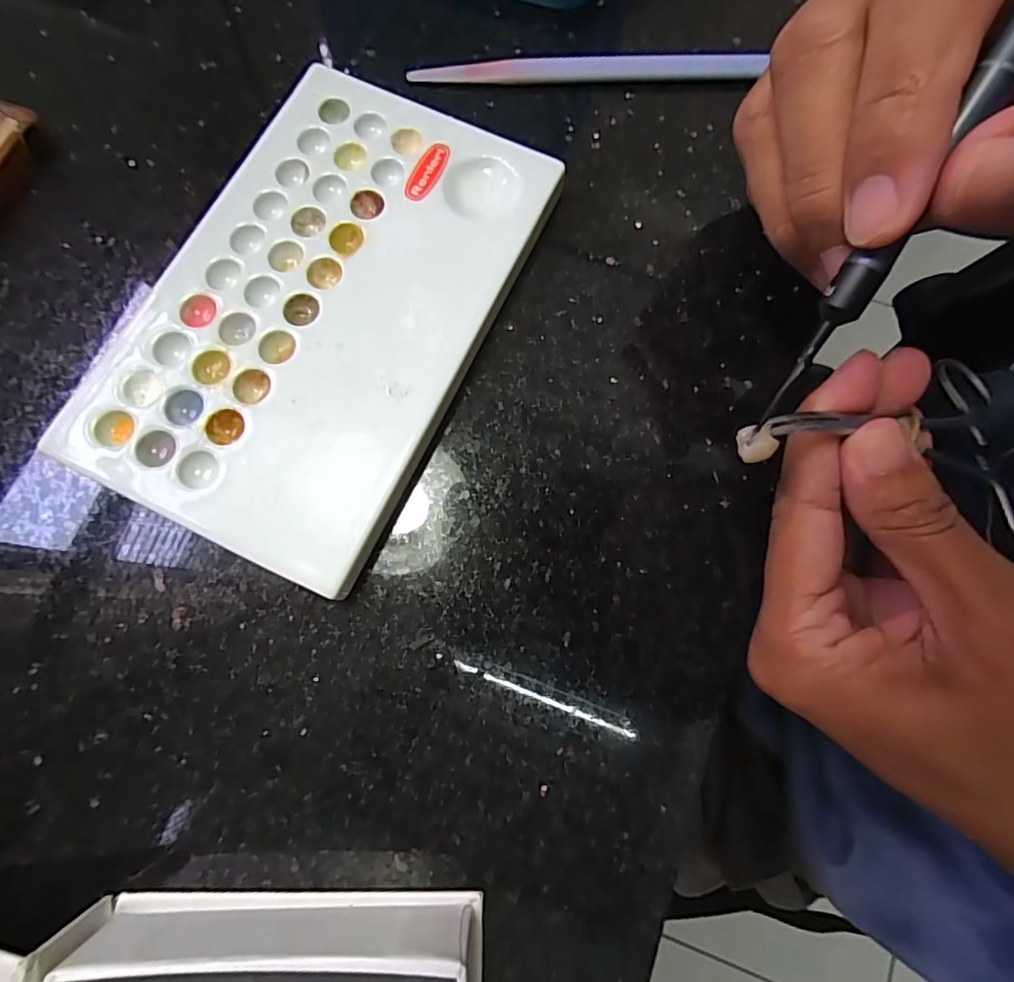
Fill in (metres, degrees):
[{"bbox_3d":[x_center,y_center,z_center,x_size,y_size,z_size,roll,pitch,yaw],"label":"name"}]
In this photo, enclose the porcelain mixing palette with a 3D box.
[{"bbox_3d":[-0.054,-0.056,0.159,0.094,0.013,0.151,24,77,4],"label":"porcelain mixing palette"}]

